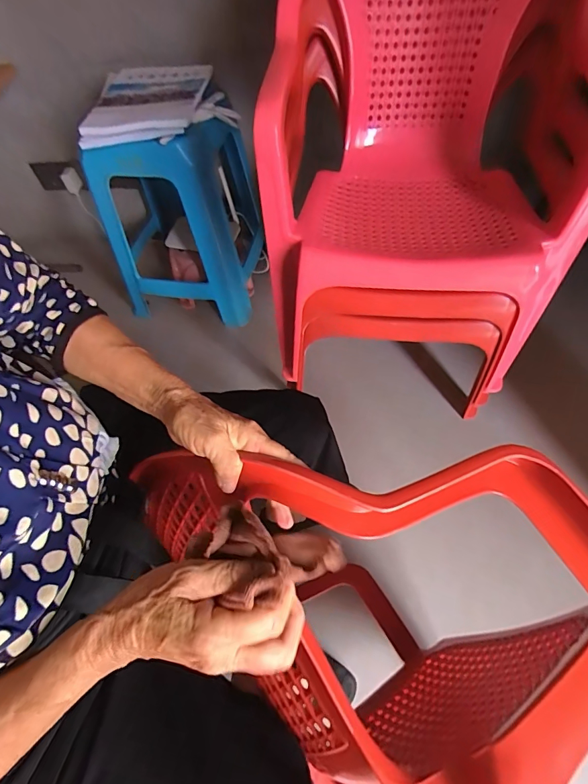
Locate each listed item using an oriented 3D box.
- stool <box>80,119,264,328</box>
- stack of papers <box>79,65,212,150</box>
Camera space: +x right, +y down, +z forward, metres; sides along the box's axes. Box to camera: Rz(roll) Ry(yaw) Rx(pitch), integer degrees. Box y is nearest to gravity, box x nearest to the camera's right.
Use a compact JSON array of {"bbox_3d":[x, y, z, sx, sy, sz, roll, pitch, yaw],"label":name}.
[{"bbox_3d":[-0.280,-0.455,1.044,0.312,0.456,0.310,7,59,8],"label":"stool"},{"bbox_3d":[-0.308,-0.618,0.848,0.259,0.038,0.294,0,59,4],"label":"stack of papers"}]

